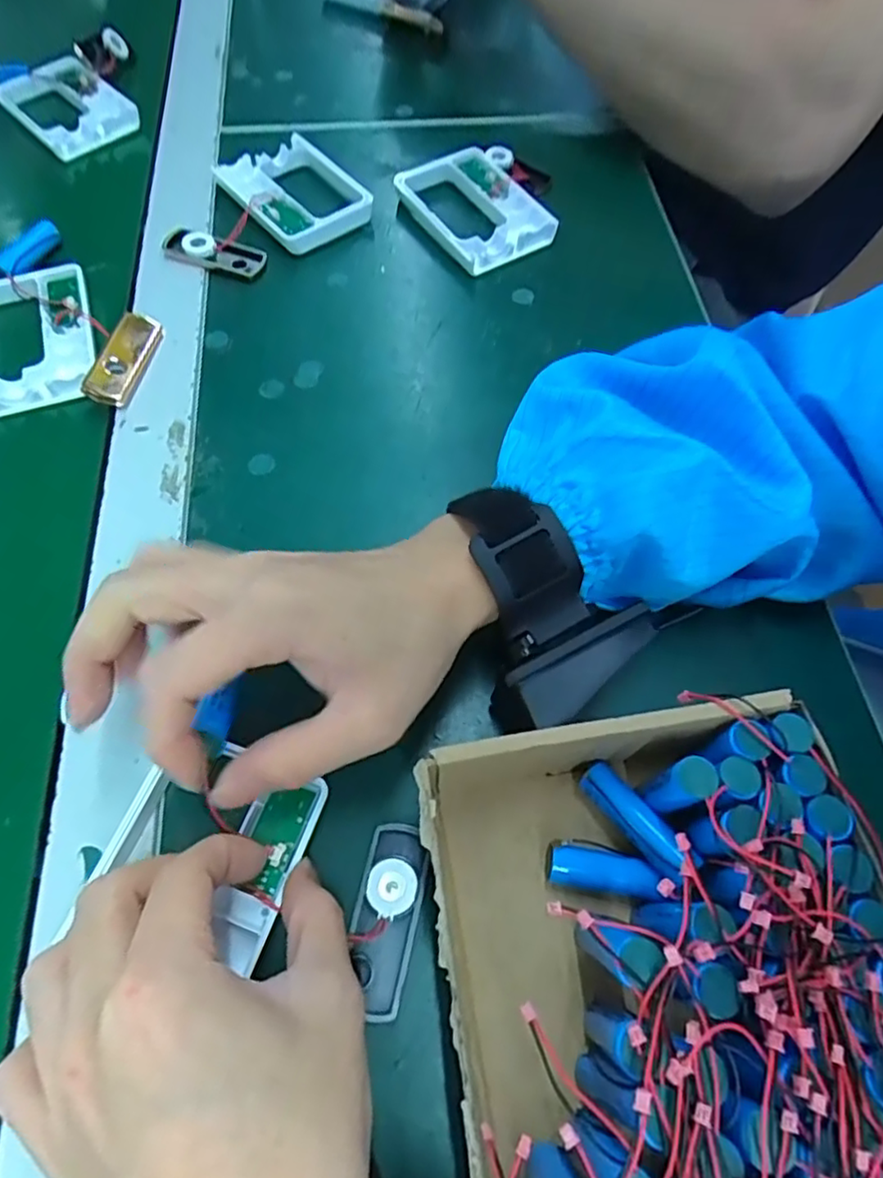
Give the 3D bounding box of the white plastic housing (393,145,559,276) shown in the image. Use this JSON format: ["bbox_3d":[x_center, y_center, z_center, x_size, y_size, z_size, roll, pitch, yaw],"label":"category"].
[{"bbox_3d":[0.023,-0.248,0.415,0.072,0.022,0.096,-25,67,-15],"label":"white plastic housing"}]

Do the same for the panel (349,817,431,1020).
[{"bbox_3d":[-0.020,0.118,0.230,0.022,0.008,0.061,12,63,3],"label":"panel"}]

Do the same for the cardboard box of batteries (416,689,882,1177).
[{"bbox_3d":[0.072,0.126,0.200,0.136,0.065,0.161,-7,64,-7],"label":"cardboard box of batteries"}]

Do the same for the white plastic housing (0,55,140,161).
[{"bbox_3d":[-0.281,-0.359,0.470,0.073,0.014,0.107,-37,71,-20],"label":"white plastic housing"}]

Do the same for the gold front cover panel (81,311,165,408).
[{"bbox_3d":[-0.174,-0.128,0.349,0.024,0.005,0.063,18,62,-16],"label":"gold front cover panel"}]

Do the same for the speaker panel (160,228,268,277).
[{"bbox_3d":[-0.140,-0.210,0.394,0.061,0.008,0.024,16,63,5],"label":"speaker panel"}]

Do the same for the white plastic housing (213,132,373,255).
[{"bbox_3d":[-0.097,-0.262,0.420,0.070,0.017,0.101,-39,71,-20],"label":"white plastic housing"}]

